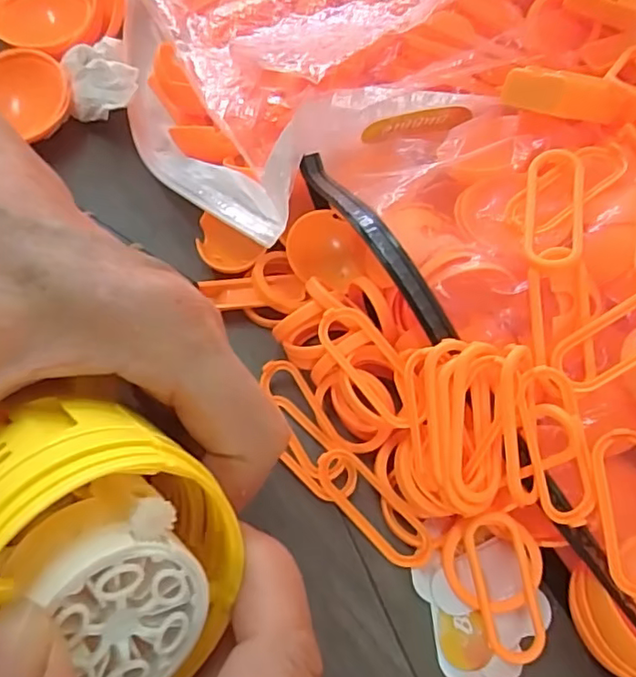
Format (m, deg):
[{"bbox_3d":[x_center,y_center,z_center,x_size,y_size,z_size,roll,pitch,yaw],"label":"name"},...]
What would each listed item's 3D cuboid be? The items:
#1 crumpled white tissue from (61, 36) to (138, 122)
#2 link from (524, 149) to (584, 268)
[{"bbox_3d":[-0.116,-0.140,0.311,0.037,0.016,0.048,-12,63,-8],"label":"crumpled white tissue"},{"bbox_3d":[0.089,-0.048,0.215,0.023,0.009,0.051,11,62,4],"label":"link"}]

